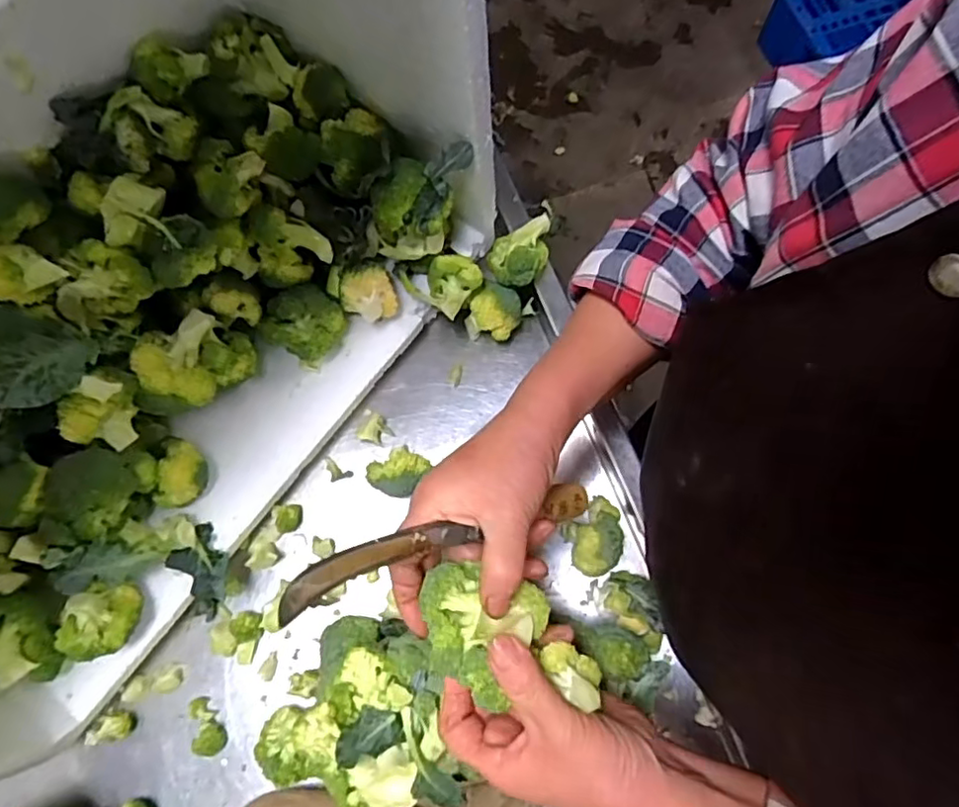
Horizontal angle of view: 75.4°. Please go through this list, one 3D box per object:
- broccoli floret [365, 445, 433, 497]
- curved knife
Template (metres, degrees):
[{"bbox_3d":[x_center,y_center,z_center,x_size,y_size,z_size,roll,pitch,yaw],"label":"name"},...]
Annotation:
[{"bbox_3d":[-0.069,0.057,0.522,0.043,0.035,0.040,30,75,10],"label":"broccoli floret"},{"bbox_3d":[-0.014,0.073,0.332,0.196,0.018,0.023,-7,68,-39],"label":"curved knife"}]

